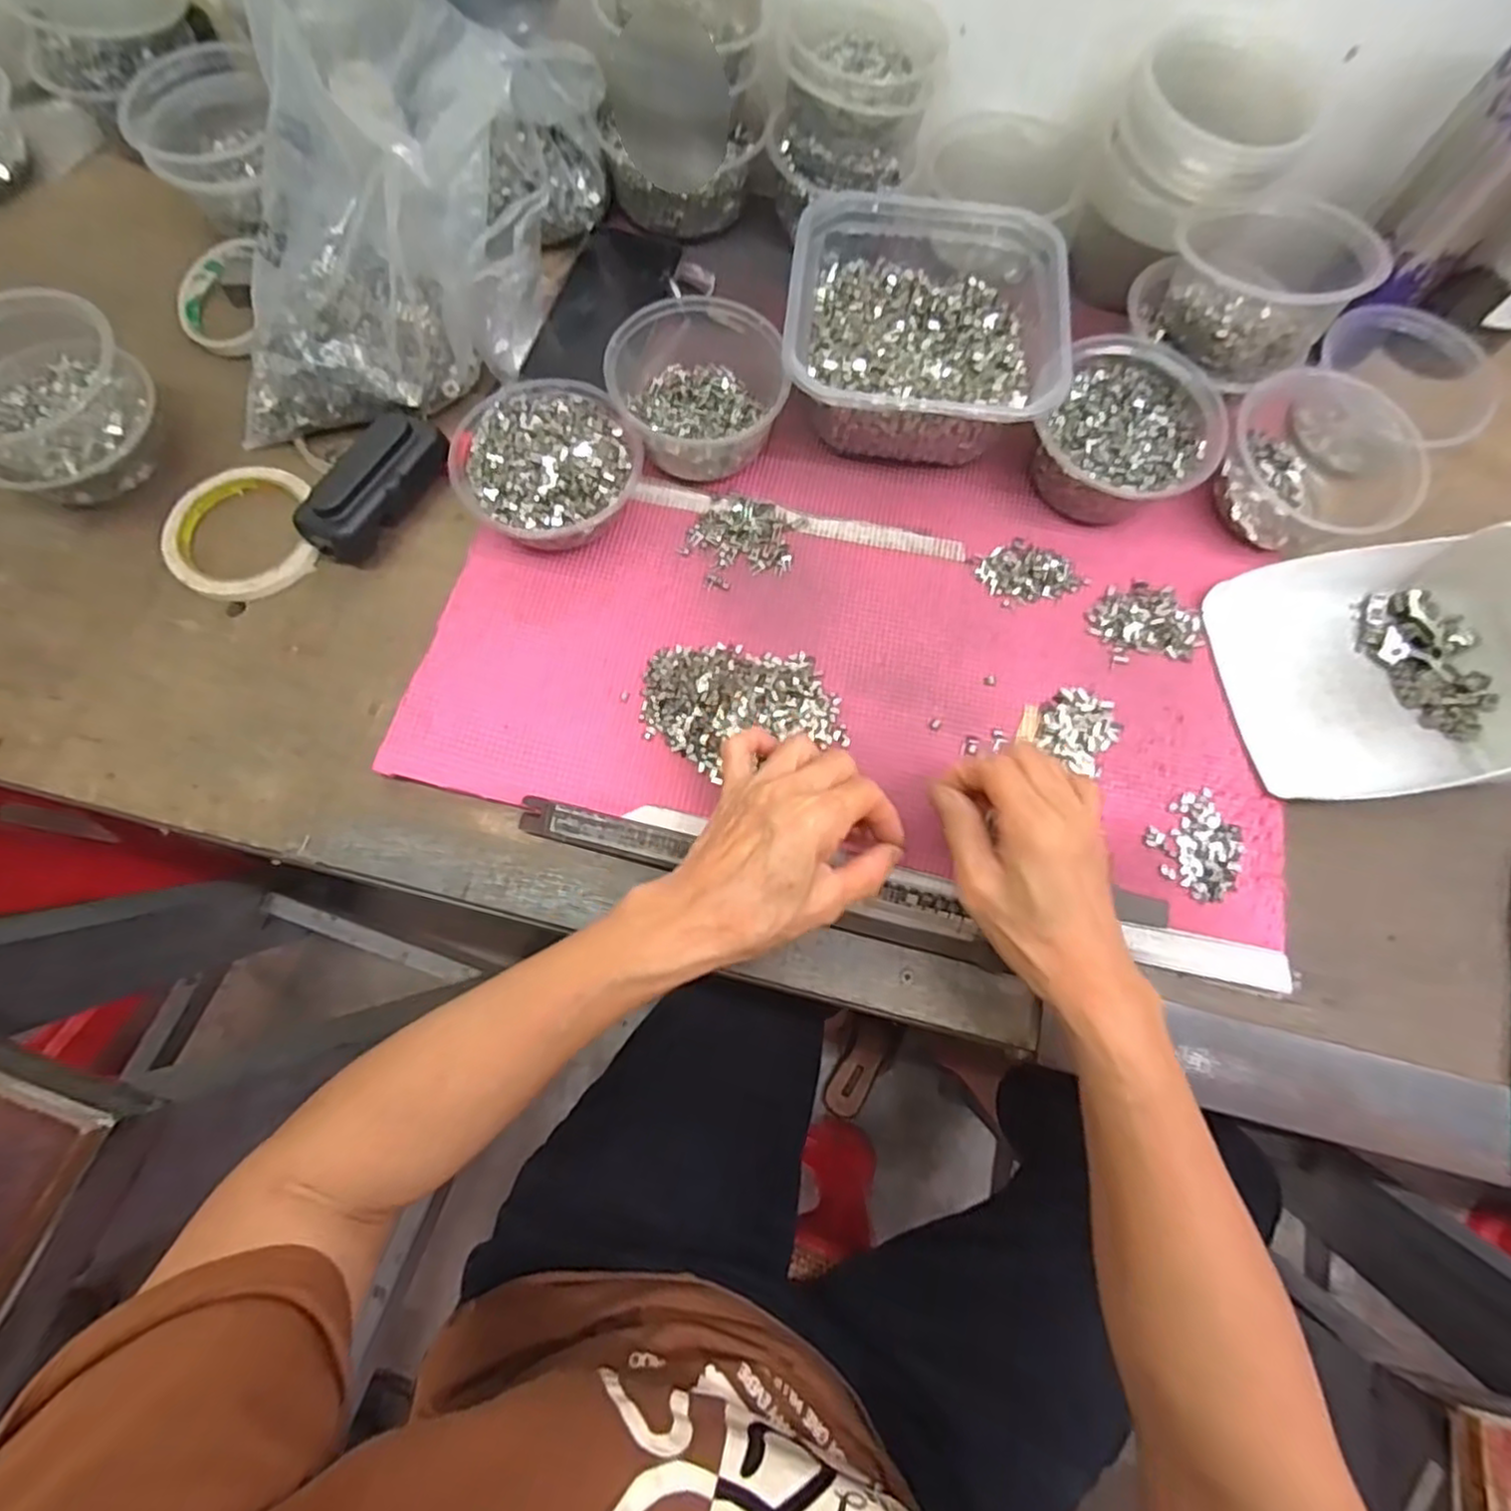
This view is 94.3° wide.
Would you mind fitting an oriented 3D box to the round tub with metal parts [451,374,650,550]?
[{"bbox_3d":[-0.133,-0.186,0.451,0.108,0.043,0.117,0,73,-1],"label":"round tub with metal parts"}]

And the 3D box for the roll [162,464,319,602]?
[{"bbox_3d":[-0.339,-0.149,0.461,0.089,0.009,0.101,-14,74,-5],"label":"roll"}]

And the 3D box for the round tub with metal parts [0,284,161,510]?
[{"bbox_3d":[-0.446,-0.223,0.444,0.105,0.072,0.110,0,73,-1],"label":"round tub with metal parts"}]

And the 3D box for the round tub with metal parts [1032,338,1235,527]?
[{"bbox_3d":[0.239,-0.207,0.461,0.101,0.056,0.110,0,73,-1],"label":"round tub with metal parts"}]

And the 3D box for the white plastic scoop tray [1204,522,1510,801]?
[{"bbox_3d":[0.387,-0.060,0.406,0.176,0.082,0.153,-6,73,-3],"label":"white plastic scoop tray"}]

